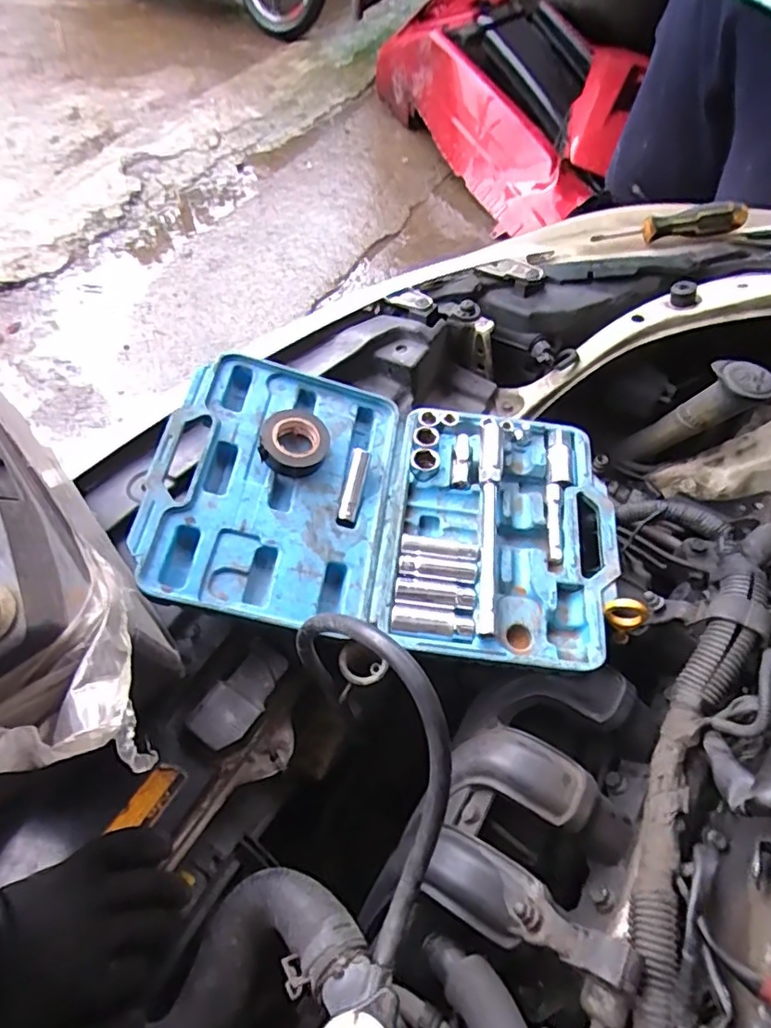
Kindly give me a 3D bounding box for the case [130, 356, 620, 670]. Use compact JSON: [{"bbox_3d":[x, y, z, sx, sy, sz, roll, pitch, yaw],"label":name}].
[{"bbox_3d":[0.005,-0.012,0.504,0.383,0.069,0.248,6,59,4],"label":"case"}]

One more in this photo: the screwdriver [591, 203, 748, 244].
[{"bbox_3d":[0.299,-0.304,0.623,0.146,0.021,0.028,0,57,21],"label":"screwdriver"}]

